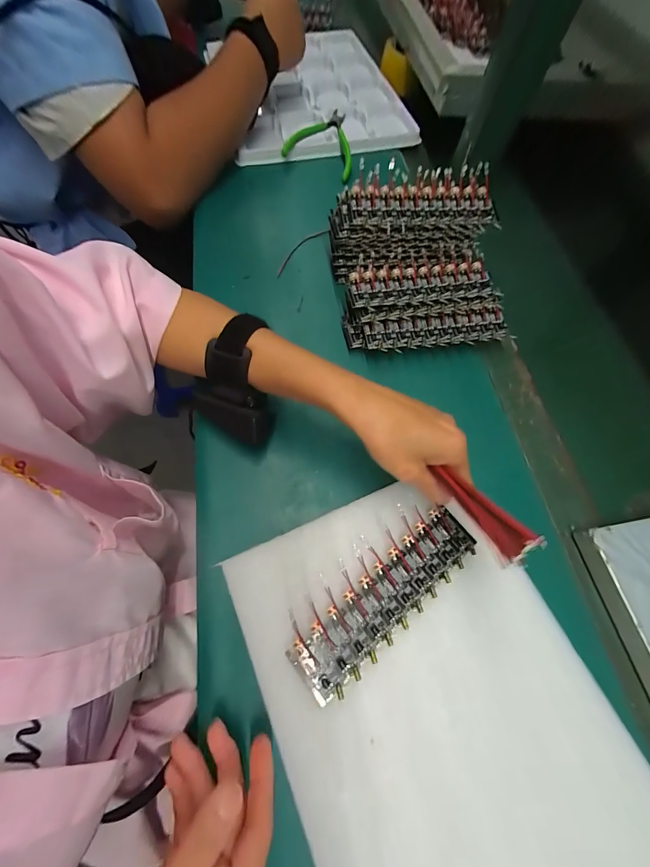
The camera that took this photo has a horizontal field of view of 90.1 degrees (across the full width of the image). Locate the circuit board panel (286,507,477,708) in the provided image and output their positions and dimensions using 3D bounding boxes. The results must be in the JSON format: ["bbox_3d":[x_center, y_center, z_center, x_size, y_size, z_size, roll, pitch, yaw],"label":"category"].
[{"bbox_3d":[0.049,0.122,0.244,0.162,0.006,0.047,-38,73,-16],"label":"circuit board panel"}]

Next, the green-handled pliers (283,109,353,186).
[{"bbox_3d":[0.016,-0.422,0.471,0.107,0.028,0.118,34,68,12],"label":"green-handled pliers"}]

